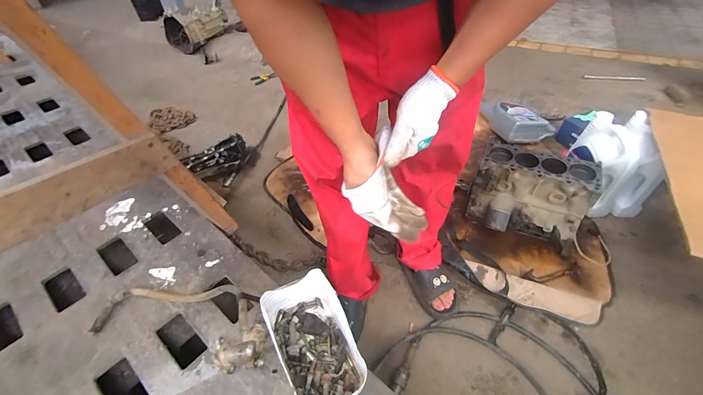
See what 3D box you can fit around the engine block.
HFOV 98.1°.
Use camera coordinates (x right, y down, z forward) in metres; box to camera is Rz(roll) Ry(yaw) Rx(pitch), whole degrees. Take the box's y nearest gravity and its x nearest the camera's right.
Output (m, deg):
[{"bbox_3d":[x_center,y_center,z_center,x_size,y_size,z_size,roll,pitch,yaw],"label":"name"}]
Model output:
[{"bbox_3d":[0.569,0.005,0.999,0.324,0.234,0.218,21,51,22],"label":"engine block"}]

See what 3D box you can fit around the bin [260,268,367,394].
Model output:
[{"bbox_3d":[-0.063,0.249,0.539,0.119,0.108,0.191,-22,47,-18],"label":"bin"}]

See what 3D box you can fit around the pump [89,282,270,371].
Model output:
[{"bbox_3d":[-0.316,0.229,0.593,0.362,0.053,0.145,7,45,11],"label":"pump"}]

